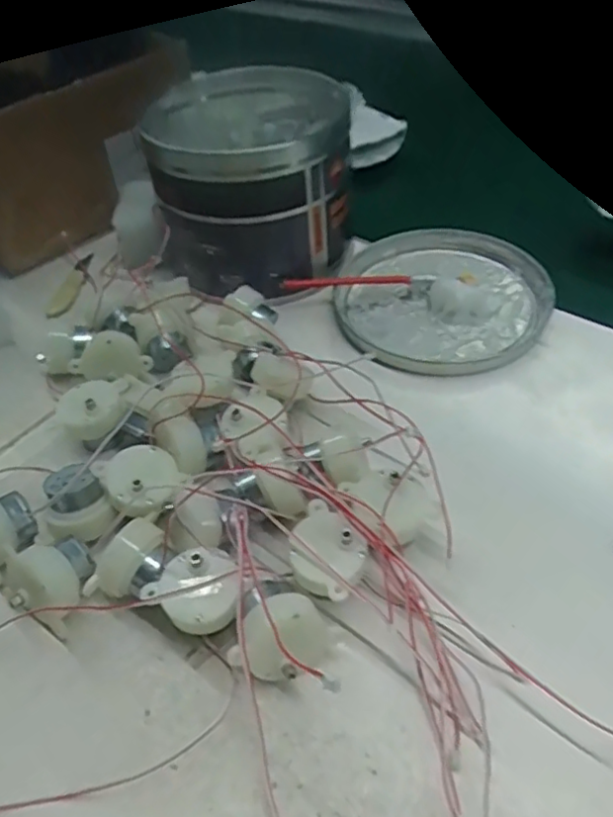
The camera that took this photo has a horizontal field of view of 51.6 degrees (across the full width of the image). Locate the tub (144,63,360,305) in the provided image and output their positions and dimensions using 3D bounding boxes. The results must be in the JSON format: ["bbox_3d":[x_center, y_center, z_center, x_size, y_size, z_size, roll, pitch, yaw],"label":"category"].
[{"bbox_3d":[-0.037,-0.155,0.426,0.123,0.113,0.135,-7,46,-1],"label":"tub"}]

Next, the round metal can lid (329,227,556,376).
[{"bbox_3d":[0.085,-0.075,0.404,0.127,0.015,0.136,-3,46,3],"label":"round metal can lid"}]

